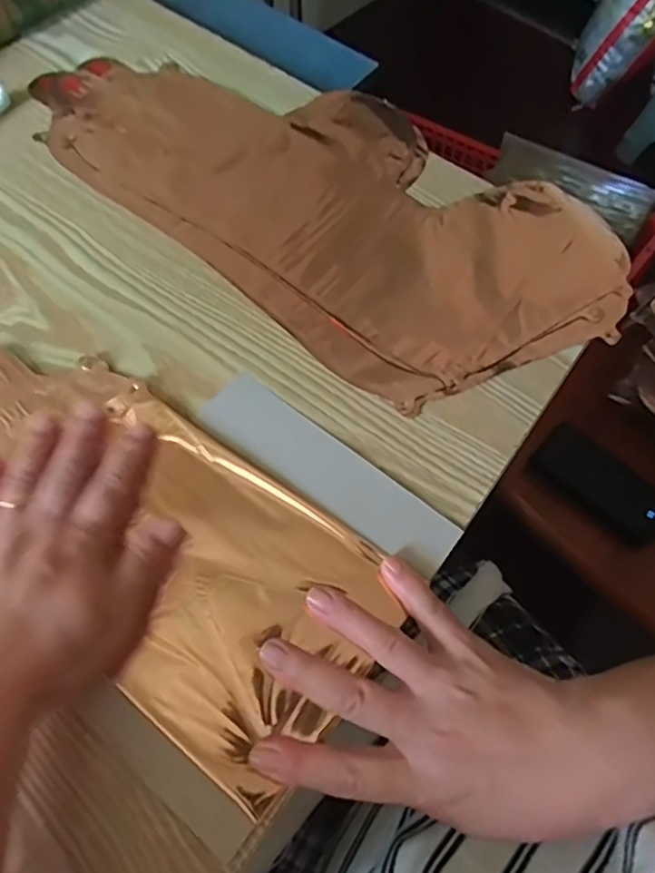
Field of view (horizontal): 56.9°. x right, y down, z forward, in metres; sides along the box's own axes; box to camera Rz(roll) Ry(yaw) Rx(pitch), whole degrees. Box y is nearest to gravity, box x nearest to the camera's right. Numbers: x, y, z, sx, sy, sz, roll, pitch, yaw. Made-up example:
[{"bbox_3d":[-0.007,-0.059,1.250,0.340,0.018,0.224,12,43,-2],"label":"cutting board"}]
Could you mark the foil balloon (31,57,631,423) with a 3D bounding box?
[{"bbox_3d":[-0.003,-0.189,0.444,0.428,0.009,0.227,39,68,15],"label":"foil balloon"}]

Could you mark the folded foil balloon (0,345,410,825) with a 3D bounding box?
[{"bbox_3d":[-0.095,0.039,0.330,0.131,0.005,0.284,-41,72,-20],"label":"folded foil balloon"}]

